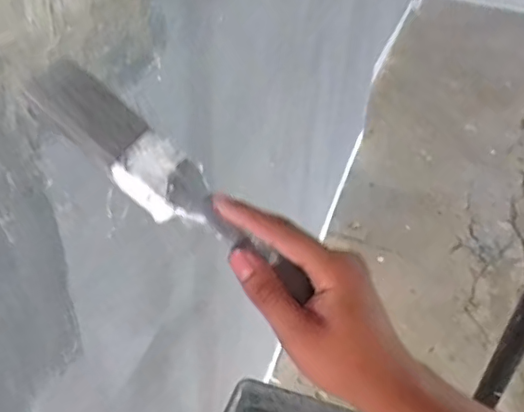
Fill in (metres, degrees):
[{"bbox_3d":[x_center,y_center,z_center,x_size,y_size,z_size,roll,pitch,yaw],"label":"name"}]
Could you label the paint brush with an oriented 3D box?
[{"bbox_3d":[-0.051,-0.012,0.341,0.202,0.016,0.047,41,39,-9],"label":"paint brush"}]

